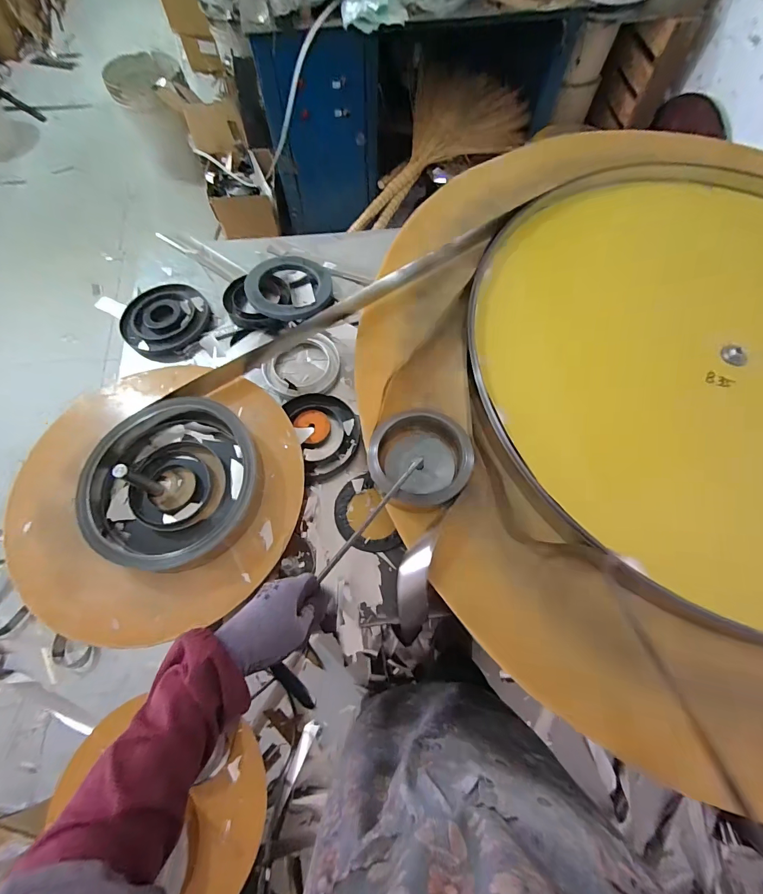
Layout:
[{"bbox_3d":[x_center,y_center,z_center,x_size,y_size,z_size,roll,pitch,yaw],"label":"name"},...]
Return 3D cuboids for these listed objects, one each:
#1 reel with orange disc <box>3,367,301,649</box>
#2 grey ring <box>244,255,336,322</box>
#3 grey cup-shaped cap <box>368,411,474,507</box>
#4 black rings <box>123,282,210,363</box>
[{"bbox_3d":[-0.305,0.054,0.528,0.374,0.074,0.375,1,67,-2],"label":"reel with orange disc"},{"bbox_3d":[-0.167,-0.292,0.702,0.155,0.019,0.141,1,67,-2],"label":"grey ring"},{"bbox_3d":[0.054,0.017,0.546,0.136,0.050,0.124,0,87,3],"label":"grey cup-shaped cap"},{"bbox_3d":[-0.399,-0.234,0.706,0.162,0.021,0.158,1,67,-2],"label":"black rings"}]

